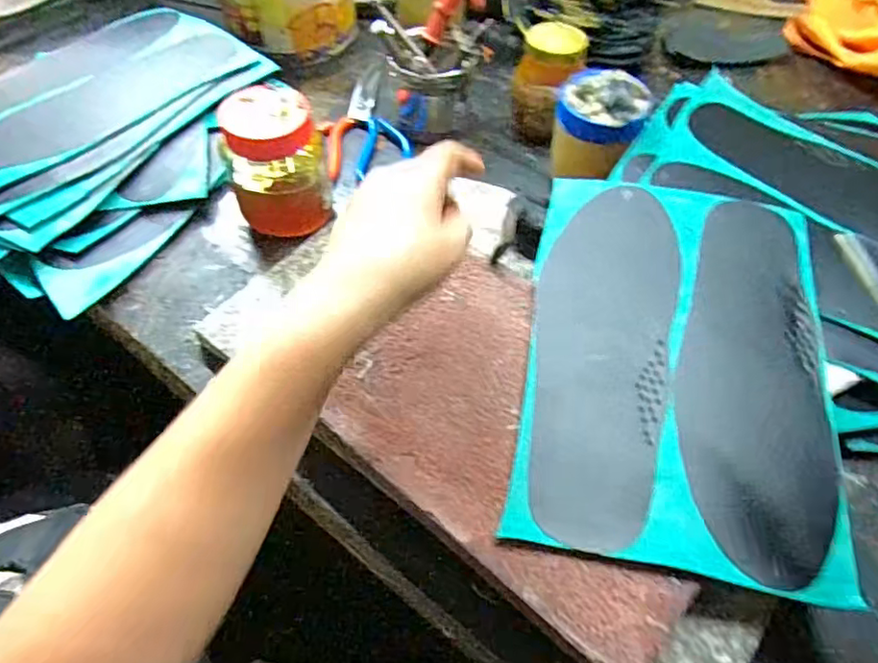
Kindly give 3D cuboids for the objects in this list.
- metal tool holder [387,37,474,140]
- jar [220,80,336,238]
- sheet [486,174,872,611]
[{"bbox_3d":[-0.008,-0.237,0.595,0.079,0.075,0.064,-8,55,-6],"label":"metal tool holder"},{"bbox_3d":[-0.135,-0.137,0.498,0.078,0.109,0.063,-15,56,-10],"label":"jar"},{"bbox_3d":[0.156,0.011,0.394,0.188,0.008,0.280,10,58,6],"label":"sheet"}]

